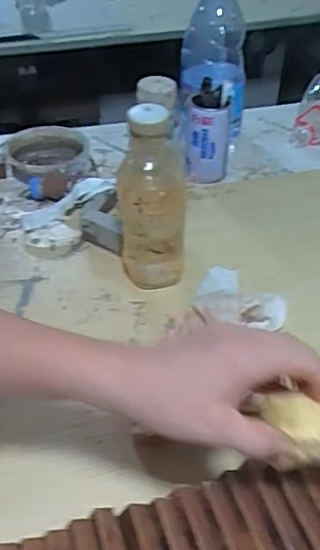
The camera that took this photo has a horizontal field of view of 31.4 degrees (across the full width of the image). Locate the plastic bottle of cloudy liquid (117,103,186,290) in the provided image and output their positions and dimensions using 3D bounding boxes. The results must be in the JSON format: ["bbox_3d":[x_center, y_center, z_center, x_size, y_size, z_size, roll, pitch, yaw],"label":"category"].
[{"bbox_3d":[-0.009,-0.081,0.621,0.071,0.208,0.079,-3,42,-3],"label":"plastic bottle of cloudy liquid"}]

